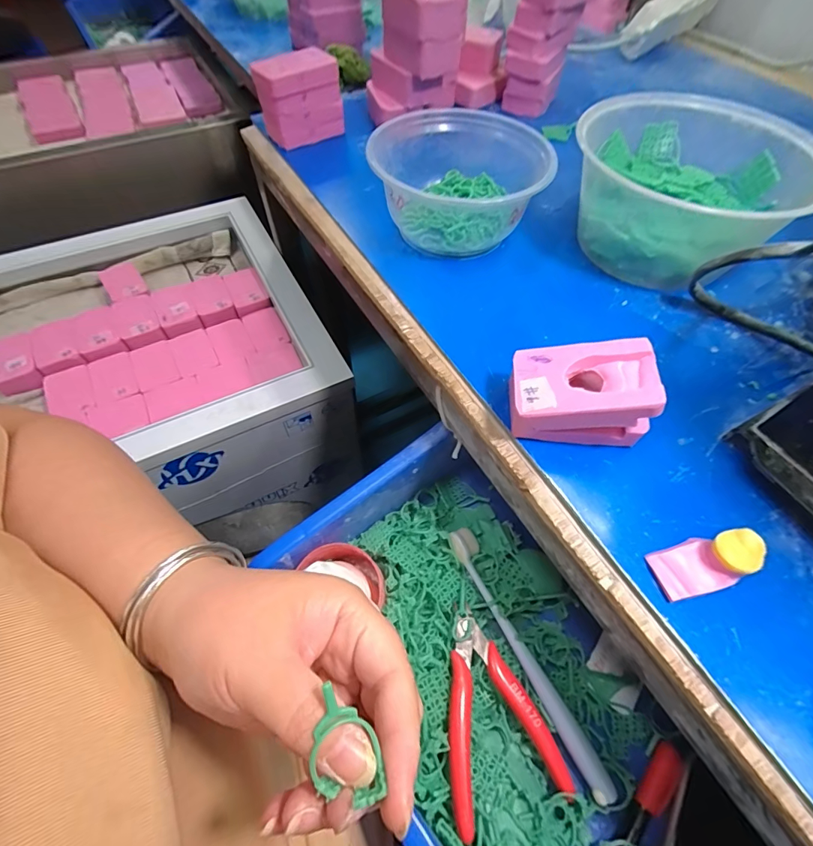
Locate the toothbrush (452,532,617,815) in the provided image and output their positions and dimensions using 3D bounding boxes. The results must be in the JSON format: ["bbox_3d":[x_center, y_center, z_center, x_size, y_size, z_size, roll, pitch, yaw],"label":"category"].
[{"bbox_3d":[0.081,0.158,0.294,0.020,0.021,0.182,-23,61,-15],"label":"toothbrush"}]

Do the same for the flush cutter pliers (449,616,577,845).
[{"bbox_3d":[0.055,0.184,0.272,0.072,0.013,0.107,-9,58,-7],"label":"flush cutter pliers"}]

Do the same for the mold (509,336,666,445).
[{"bbox_3d":[0.095,-0.017,0.235,0.072,0.048,0.045,6,58,2],"label":"mold"}]

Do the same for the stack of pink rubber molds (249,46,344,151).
[{"bbox_3d":[-0.106,-0.315,0.413,0.077,0.069,0.044,-39,66,-23],"label":"stack of pink rubber molds"}]

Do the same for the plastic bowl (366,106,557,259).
[{"bbox_3d":[0.043,-0.191,0.337,0.131,0.063,0.111,11,58,6],"label":"plastic bowl"}]

